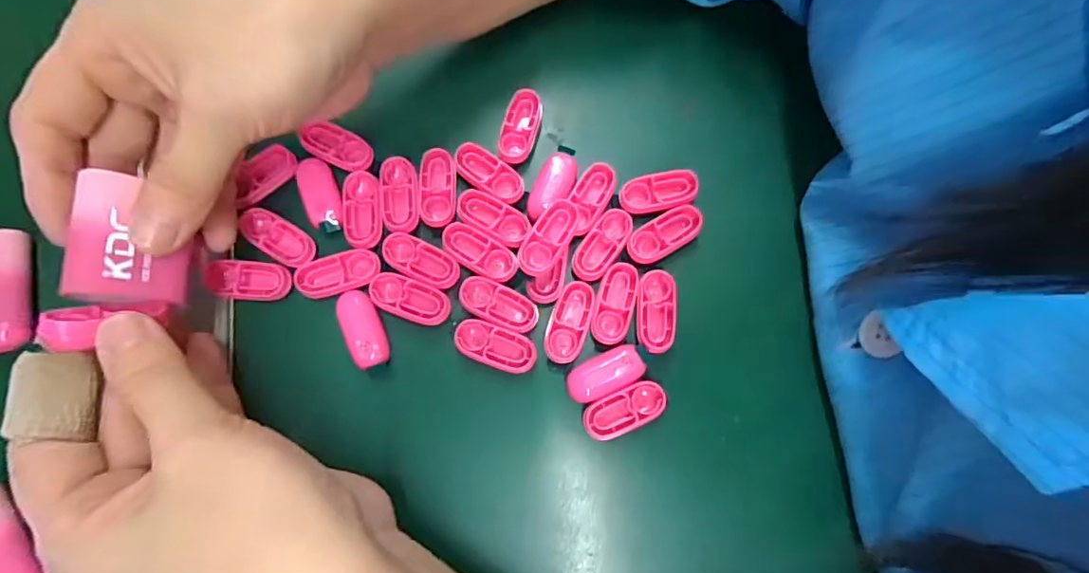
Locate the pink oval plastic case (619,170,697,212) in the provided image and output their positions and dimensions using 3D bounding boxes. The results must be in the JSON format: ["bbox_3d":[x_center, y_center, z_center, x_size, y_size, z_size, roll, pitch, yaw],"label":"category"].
[{"bbox_3d":[0.050,-0.042,0.239,0.034,0.004,0.016,-12,77,-3],"label":"pink oval plastic case"}]

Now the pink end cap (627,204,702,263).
[{"bbox_3d":[0.052,-0.022,0.236,0.035,0.004,0.015,-30,79,-6],"label":"pink end cap"}]

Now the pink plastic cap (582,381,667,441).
[{"bbox_3d":[0.032,0.049,0.217,0.034,0.004,0.015,-23,78,-5],"label":"pink plastic cap"}]

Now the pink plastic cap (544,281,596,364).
[{"bbox_3d":[0.011,0.014,0.224,0.016,0.004,0.034,20,78,5],"label":"pink plastic cap"}]

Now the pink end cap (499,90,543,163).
[{"bbox_3d":[-0.011,-0.072,0.248,0.017,0.007,0.033,7,77,2],"label":"pink end cap"}]

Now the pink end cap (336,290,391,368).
[{"bbox_3d":[-0.075,0.017,0.221,0.015,0.004,0.032,-25,78,-6],"label":"pink end cap"}]

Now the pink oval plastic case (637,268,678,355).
[{"bbox_3d":[0.047,0.010,0.228,0.016,0.004,0.034,4,77,1],"label":"pink oval plastic case"}]

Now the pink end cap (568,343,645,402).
[{"bbox_3d":[0.025,0.035,0.221,0.032,0.004,0.015,-24,78,-5],"label":"pink end cap"}]

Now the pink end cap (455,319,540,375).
[{"bbox_3d":[-0.020,0.024,0.221,0.034,0.004,0.016,17,78,4],"label":"pink end cap"}]

